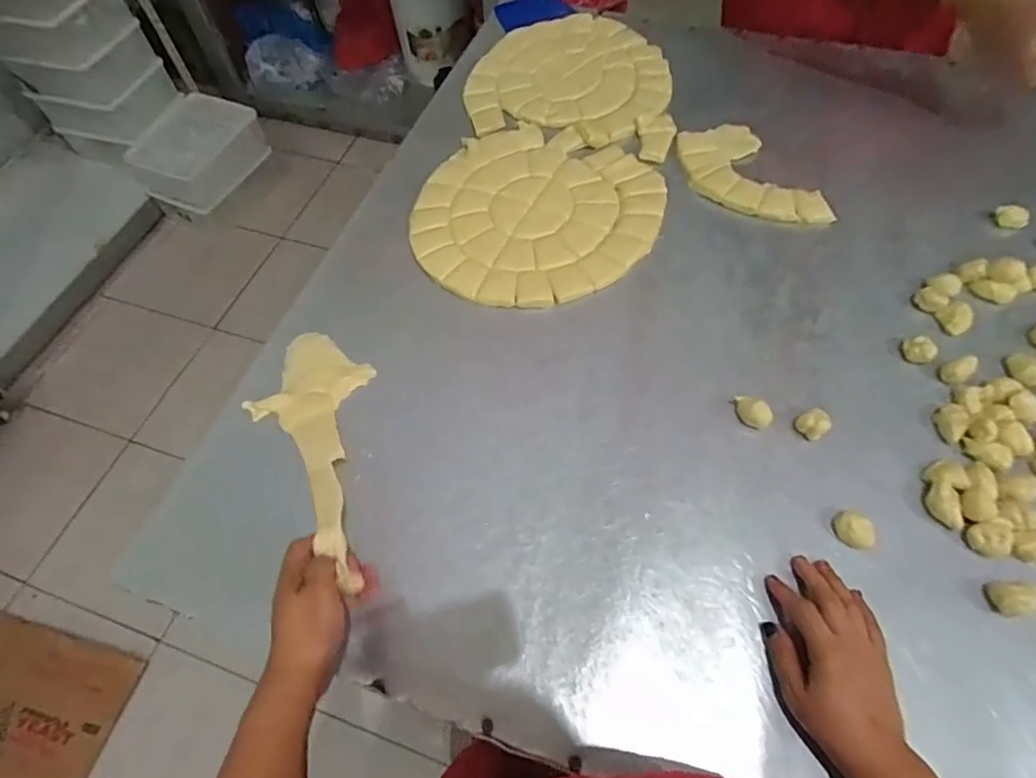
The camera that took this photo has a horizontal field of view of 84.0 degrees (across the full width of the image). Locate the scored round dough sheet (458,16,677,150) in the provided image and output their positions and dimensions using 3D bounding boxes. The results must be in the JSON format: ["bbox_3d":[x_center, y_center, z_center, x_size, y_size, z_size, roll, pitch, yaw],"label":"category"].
[{"bbox_3d":[0.082,-0.501,0.899,0.302,0.009,0.318,9,61,8],"label":"scored round dough sheet"}]

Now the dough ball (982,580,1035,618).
[{"bbox_3d":[0.420,0.174,0.483,0.038,0.024,0.028,-11,60,-4],"label":"dough ball"}]

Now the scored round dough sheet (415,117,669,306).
[{"bbox_3d":[0.024,-0.230,0.745,0.298,0.013,0.297,-1,60,2],"label":"scored round dough sheet"}]

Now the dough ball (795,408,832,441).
[{"bbox_3d":[0.293,0.034,0.569,0.026,0.020,0.033,39,69,22],"label":"dough ball"}]

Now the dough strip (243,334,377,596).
[{"bbox_3d":[-0.201,0.057,0.573,0.126,0.033,0.309,-19,47,-6],"label":"dough strip"}]

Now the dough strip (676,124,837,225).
[{"bbox_3d":[0.298,-0.277,0.753,0.119,0.012,0.210,-23,61,-10],"label":"dough strip"}]

